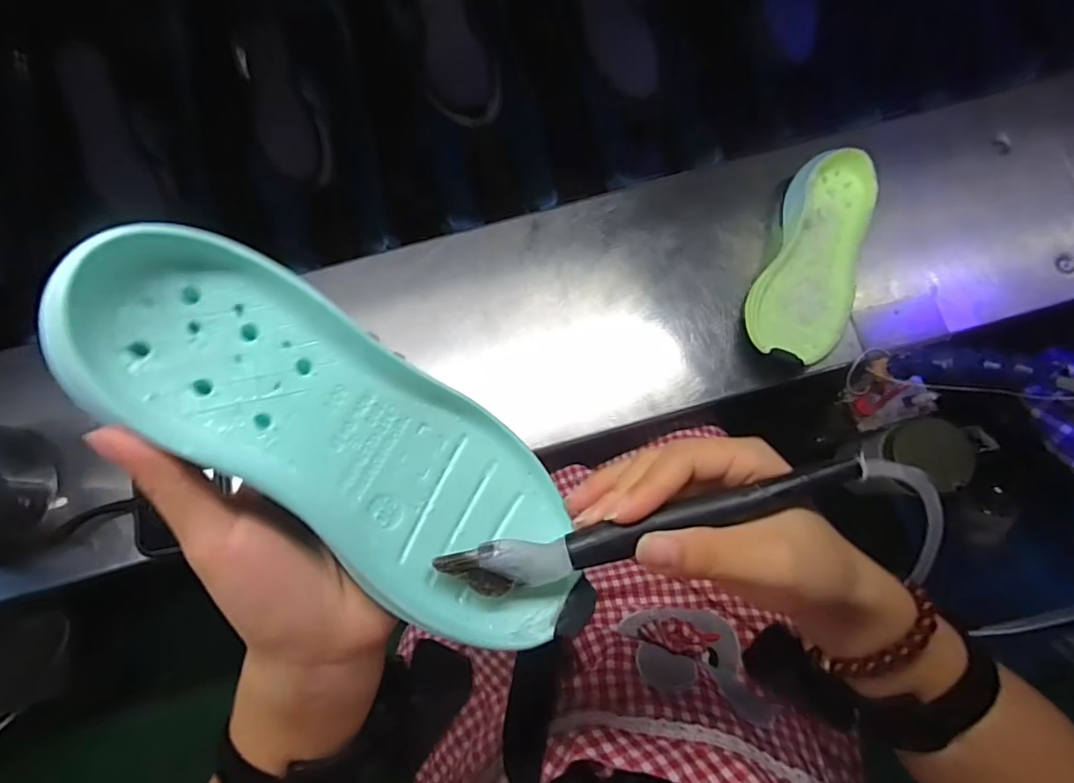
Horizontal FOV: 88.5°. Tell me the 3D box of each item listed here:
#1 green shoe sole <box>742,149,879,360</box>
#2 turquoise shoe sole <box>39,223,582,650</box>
[{"bbox_3d":[0.266,-0.126,0.531,0.088,0.045,0.217,23,82,3],"label":"green shoe sole"},{"bbox_3d":[-0.066,0.023,0.215,0.209,0.035,0.081,42,61,-20],"label":"turquoise shoe sole"}]

